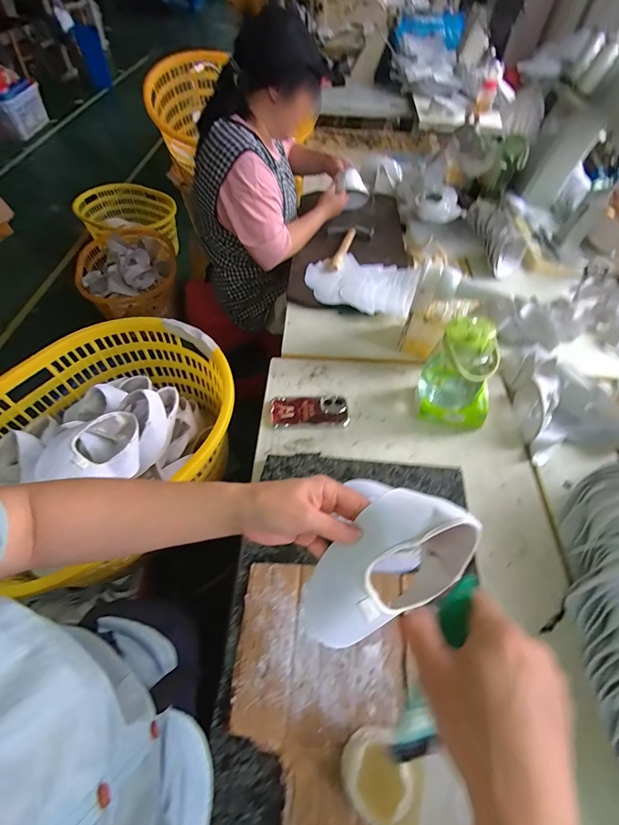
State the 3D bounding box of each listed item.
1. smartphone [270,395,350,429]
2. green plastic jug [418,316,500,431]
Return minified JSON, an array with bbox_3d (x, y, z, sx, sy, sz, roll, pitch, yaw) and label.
[{"bbox_3d":[0.001,-0.001,0.806,0.166,0.015,0.077,-1,55,-3],"label":"smartphone"},{"bbox_3d":[0.305,-0.073,0.737,0.134,0.200,0.104,10,55,4],"label":"green plastic jug"}]

